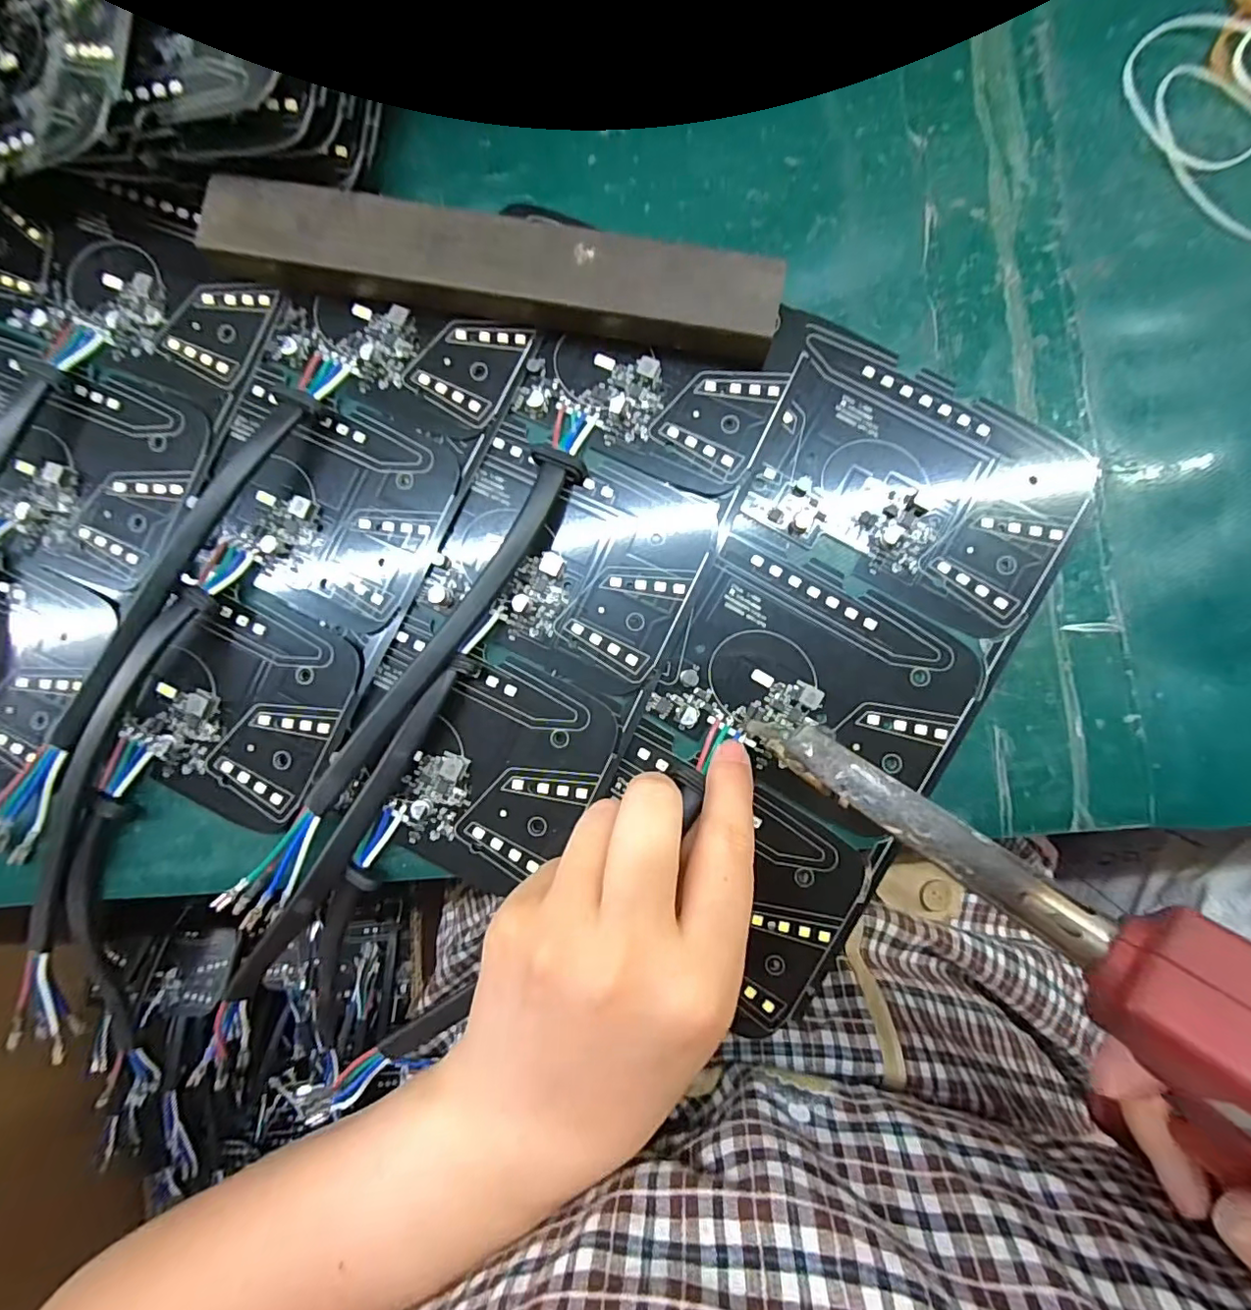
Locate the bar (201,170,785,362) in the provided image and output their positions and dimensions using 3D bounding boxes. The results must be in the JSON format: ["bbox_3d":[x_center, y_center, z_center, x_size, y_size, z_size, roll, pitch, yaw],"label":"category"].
[{"bbox_3d":[-0.049,-0.140,0.207,0.206,0.017,0.031,11,88,3],"label":"bar"}]

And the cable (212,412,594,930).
[{"bbox_3d":[-0.074,0.005,0.201,0.024,0.015,0.213,34,89,4],"label":"cable"}]

